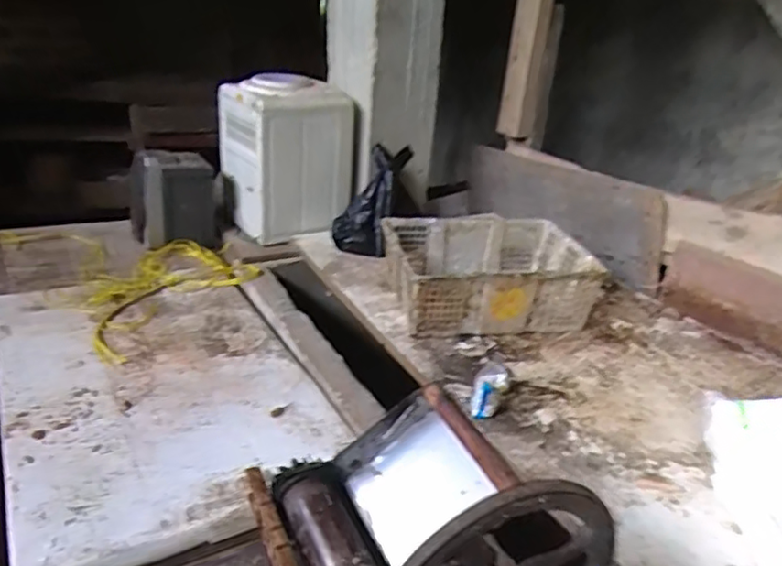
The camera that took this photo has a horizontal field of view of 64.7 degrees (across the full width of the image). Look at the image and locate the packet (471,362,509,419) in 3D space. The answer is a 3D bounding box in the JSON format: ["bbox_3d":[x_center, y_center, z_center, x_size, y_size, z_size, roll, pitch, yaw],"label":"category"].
[{"bbox_3d":[0.186,0.199,1.176,0.060,0.049,0.134,13,40,18],"label":"packet"}]

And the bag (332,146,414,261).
[{"bbox_3d":[-0.055,-0.243,1.761,0.189,0.340,0.080,21,-3,31],"label":"bag"}]

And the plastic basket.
[{"bbox_3d":[0.237,-0.019,1.537,0.478,0.162,0.338,-2,27,-12],"label":"plastic basket"}]

